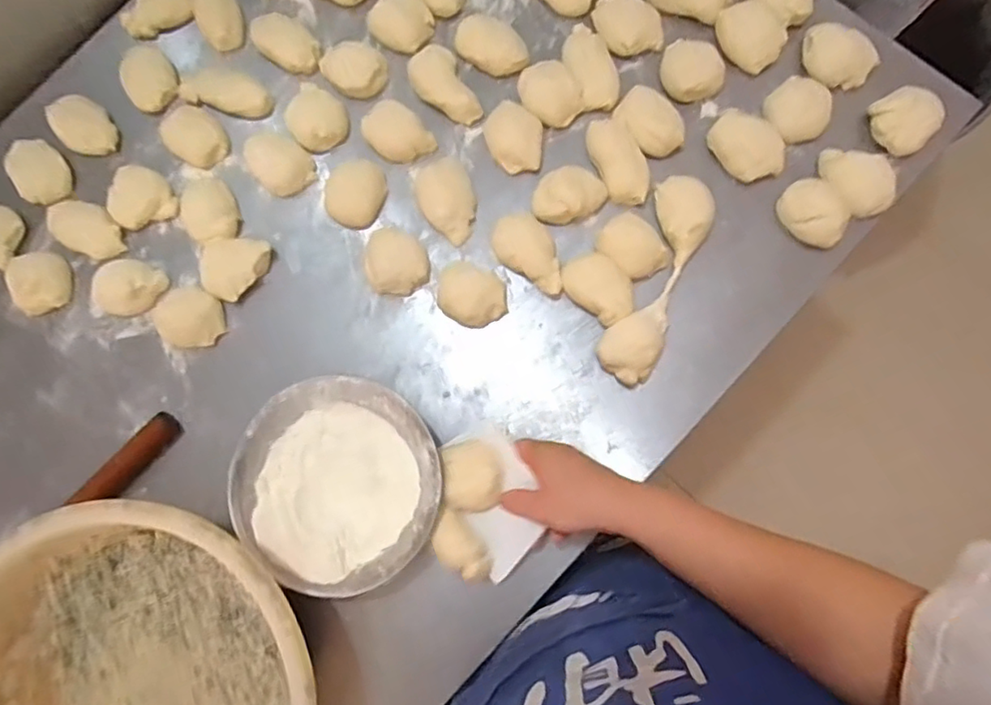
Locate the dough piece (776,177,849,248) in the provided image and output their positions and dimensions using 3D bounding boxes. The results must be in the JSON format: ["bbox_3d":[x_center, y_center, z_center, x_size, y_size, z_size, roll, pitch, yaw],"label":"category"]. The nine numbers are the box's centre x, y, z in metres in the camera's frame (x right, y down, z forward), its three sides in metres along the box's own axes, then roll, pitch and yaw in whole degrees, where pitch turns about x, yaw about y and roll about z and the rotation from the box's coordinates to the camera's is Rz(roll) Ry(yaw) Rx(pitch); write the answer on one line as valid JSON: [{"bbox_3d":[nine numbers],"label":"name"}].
[{"bbox_3d":[0.306,-0.134,0.574,0.045,0.030,0.067,-34,80,-2],"label":"dough piece"}]

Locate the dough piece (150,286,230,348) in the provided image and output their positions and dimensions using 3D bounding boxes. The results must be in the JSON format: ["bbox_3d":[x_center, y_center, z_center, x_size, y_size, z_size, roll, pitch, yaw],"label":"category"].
[{"bbox_3d":[-0.308,-0.036,0.607,0.065,0.033,0.059,22,83,8],"label":"dough piece"}]

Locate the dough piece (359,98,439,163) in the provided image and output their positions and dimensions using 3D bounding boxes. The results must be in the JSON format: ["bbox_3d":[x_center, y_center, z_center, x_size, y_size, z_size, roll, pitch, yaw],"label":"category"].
[{"bbox_3d":[-0.101,-0.226,0.618,0.067,0.032,0.049,41,86,9],"label":"dough piece"}]

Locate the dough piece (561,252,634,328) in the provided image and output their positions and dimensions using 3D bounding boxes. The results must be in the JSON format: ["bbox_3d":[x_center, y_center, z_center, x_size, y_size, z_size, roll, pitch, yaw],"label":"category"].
[{"bbox_3d":[0.102,-0.063,0.598,0.054,0.036,0.082,-44,80,-3],"label":"dough piece"}]

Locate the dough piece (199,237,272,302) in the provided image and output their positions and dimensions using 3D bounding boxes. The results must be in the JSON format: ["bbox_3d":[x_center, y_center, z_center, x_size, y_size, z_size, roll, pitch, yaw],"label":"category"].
[{"bbox_3d":[-0.269,-0.086,0.613,0.068,0.044,0.061,8,81,6],"label":"dough piece"}]

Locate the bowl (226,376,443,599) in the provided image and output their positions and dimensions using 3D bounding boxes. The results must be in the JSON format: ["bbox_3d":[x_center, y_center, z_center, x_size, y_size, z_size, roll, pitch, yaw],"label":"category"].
[{"bbox_3d":[-0.147,0.122,0.570,0.184,0.062,0.189,-1,81,4],"label":"bowl"}]

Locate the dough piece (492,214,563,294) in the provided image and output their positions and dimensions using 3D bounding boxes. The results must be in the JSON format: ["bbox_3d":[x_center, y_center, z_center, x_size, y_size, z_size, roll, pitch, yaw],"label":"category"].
[{"bbox_3d":[0.036,-0.097,0.599,0.051,0.029,0.088,-38,80,-2],"label":"dough piece"}]

